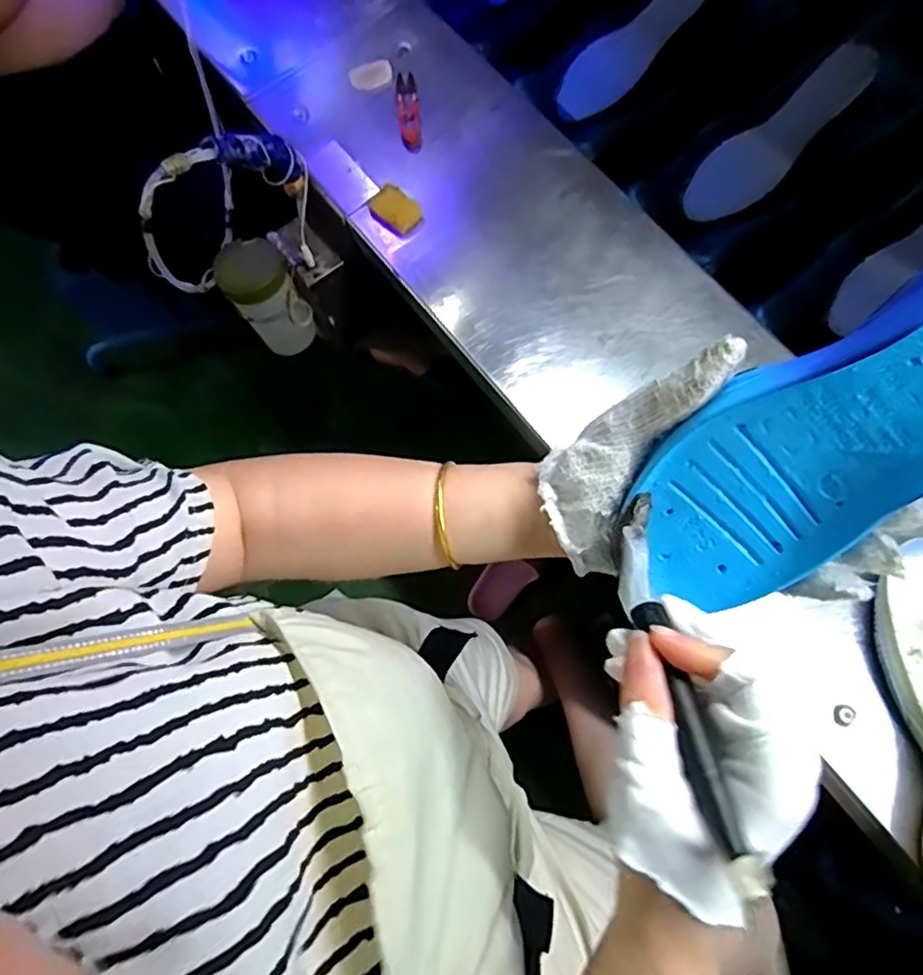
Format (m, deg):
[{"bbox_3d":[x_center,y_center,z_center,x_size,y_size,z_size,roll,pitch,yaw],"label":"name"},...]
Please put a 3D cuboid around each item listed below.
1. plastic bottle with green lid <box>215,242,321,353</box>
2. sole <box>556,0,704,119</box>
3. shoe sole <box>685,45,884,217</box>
[{"bbox_3d":[-0.229,-0.218,0.746,0.074,0.131,0.082,-30,77,-9],"label":"plastic bottle with green lid"},{"bbox_3d":[0.198,-0.500,0.694,0.208,0.016,0.067,-39,77,17],"label":"sole"},{"bbox_3d":[0.327,-0.360,0.646,0.207,0.016,0.070,-40,77,17],"label":"shoe sole"}]

